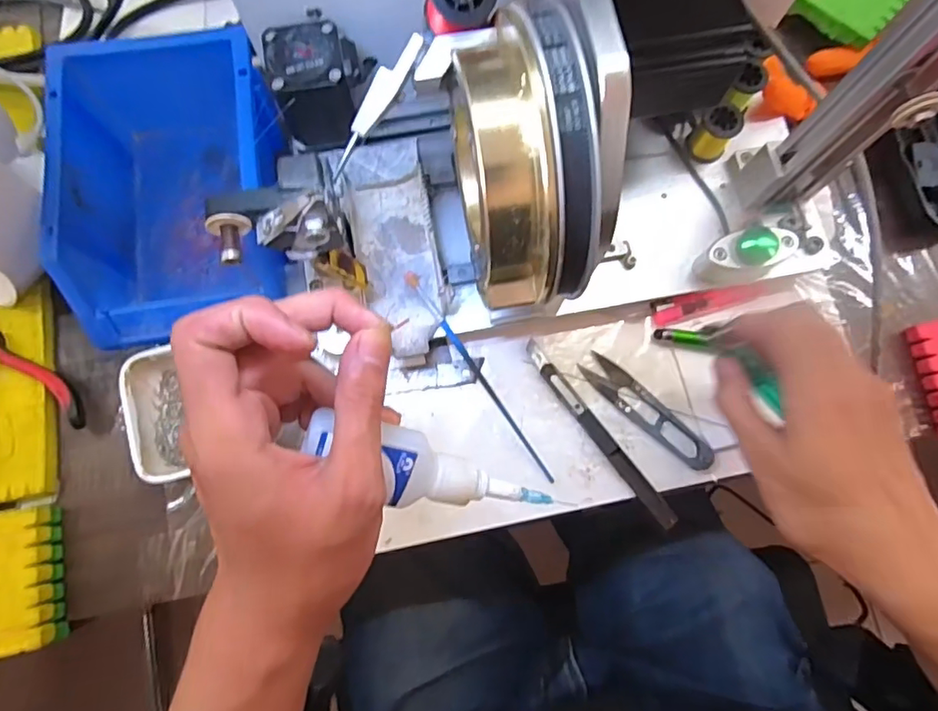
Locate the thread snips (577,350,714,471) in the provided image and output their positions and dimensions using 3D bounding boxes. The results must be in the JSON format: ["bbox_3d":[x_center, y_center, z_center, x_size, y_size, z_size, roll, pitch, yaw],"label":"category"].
[{"bbox_3d":[0.119,0.037,0.368,0.023,0.005,0.102,-44,82,-9],"label":"thread snips"}]

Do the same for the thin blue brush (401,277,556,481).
[{"bbox_3d":[0.007,0.014,0.360,0.009,0.012,0.162,-35,92,-8],"label":"thin blue brush"}]

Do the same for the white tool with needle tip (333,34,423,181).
[{"bbox_3d":[-0.038,-0.105,0.227,0.008,0.008,0.060,45,110,11],"label":"white tool with needle tip"}]

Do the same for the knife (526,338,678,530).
[{"bbox_3d":[0.085,0.050,0.364,0.012,0.006,0.147,-36,80,-8],"label":"knife"}]

